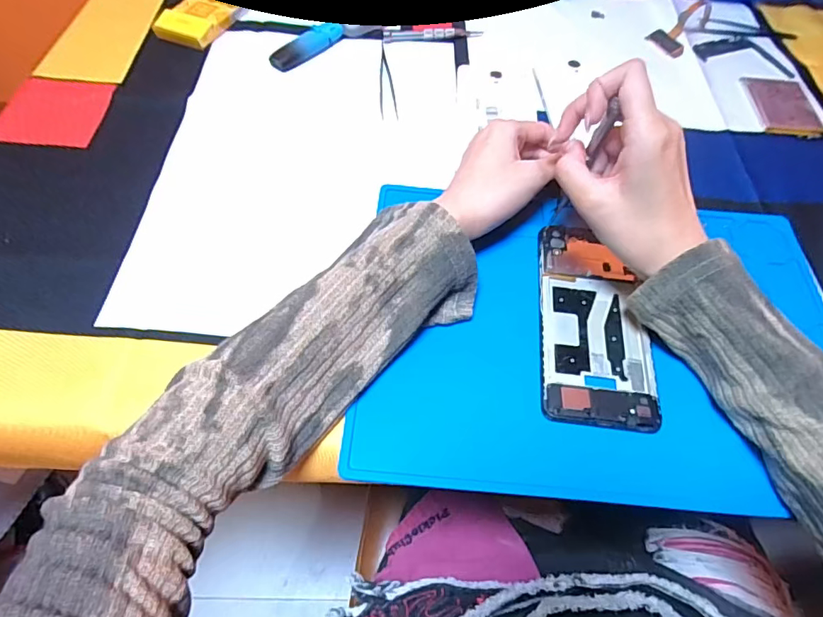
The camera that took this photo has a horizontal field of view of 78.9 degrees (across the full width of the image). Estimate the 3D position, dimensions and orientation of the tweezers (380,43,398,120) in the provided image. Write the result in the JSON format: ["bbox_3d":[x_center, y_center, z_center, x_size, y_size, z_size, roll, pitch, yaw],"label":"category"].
[{"bbox_3d":[-0.023,-0.217,0.472,0.015,0.004,0.105,-2,58,-4],"label":"tweezers"}]

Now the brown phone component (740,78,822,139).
[{"bbox_3d":[0.352,-0.194,0.474,0.059,0.004,0.087,4,58,0],"label":"brown phone component"}]

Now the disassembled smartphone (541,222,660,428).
[{"bbox_3d":[0.122,0.007,0.334,0.069,0.007,0.148,7,58,2],"label":"disassembled smartphone"}]

